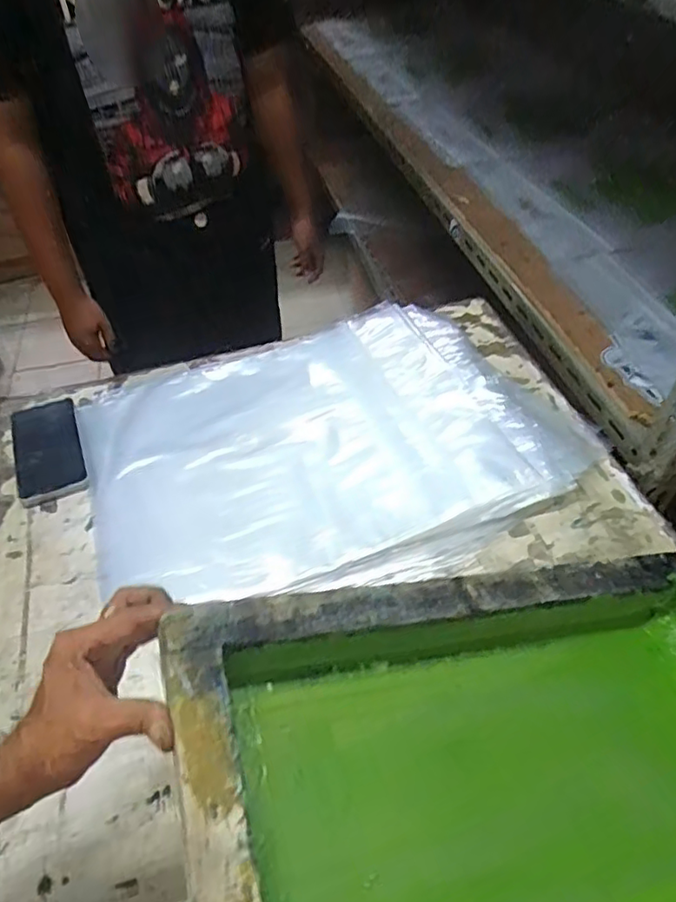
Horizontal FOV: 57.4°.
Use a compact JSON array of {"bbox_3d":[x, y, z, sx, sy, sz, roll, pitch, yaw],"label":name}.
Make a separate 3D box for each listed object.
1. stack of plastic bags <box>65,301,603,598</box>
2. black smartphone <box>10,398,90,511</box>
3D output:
[{"bbox_3d":[-0.014,-0.011,0.740,0.547,0.042,0.391,-12,48,-8],"label":"stack of plastic bags"},{"bbox_3d":[-0.355,-0.002,0.755,0.077,0.015,0.157,-18,49,-14],"label":"black smartphone"}]

